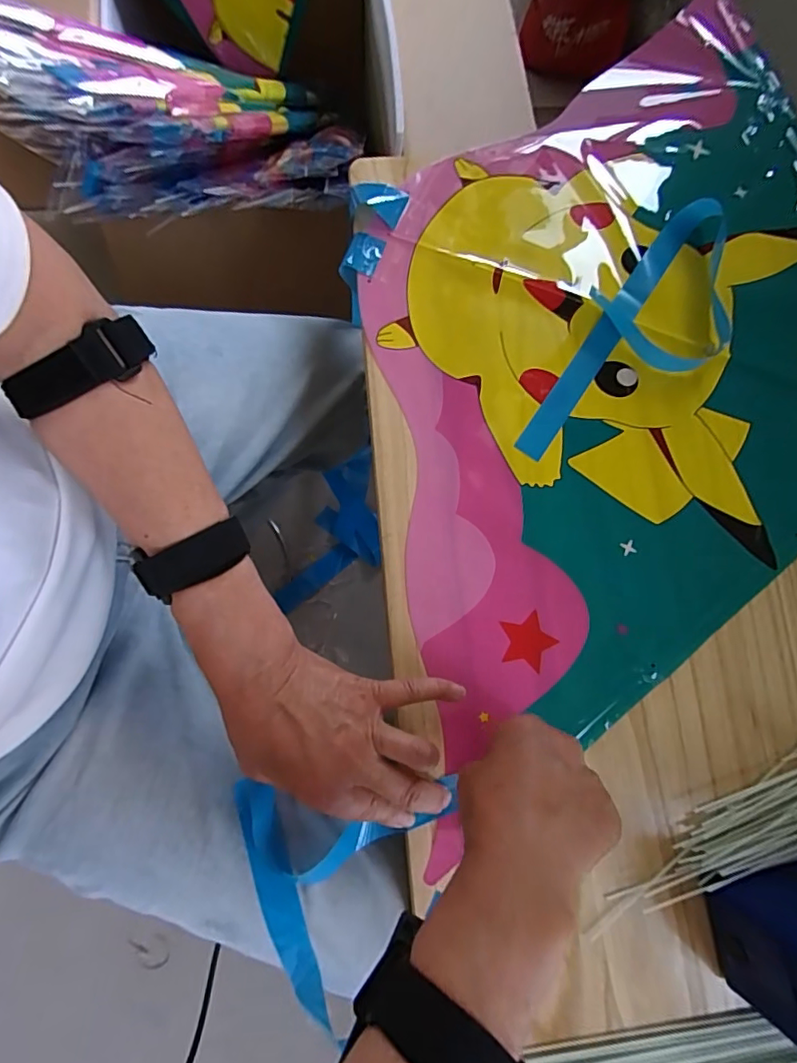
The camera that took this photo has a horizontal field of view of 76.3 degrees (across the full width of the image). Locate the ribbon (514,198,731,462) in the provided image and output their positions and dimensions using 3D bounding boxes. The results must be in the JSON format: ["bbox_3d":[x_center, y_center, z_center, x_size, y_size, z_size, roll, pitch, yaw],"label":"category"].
[{"bbox_3d":[0.205,-0.165,0.433,0.282,0.021,0.109,-43,84,-11],"label":"ribbon"}]

